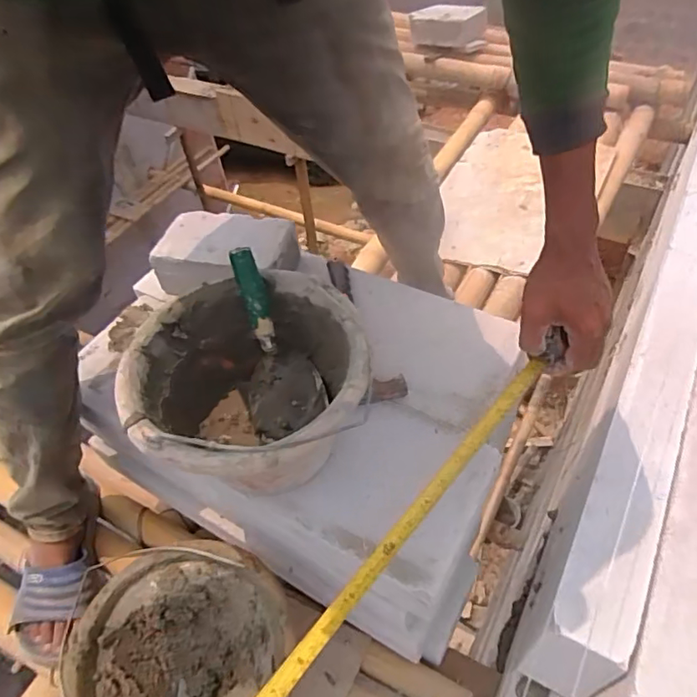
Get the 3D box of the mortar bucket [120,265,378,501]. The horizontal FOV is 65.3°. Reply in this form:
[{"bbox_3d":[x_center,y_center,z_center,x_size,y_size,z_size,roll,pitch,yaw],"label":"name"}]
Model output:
[{"bbox_3d":[-0.100,0.060,0.603,0.238,0.165,0.236,-3,50,4],"label":"mortar bucket"}]

